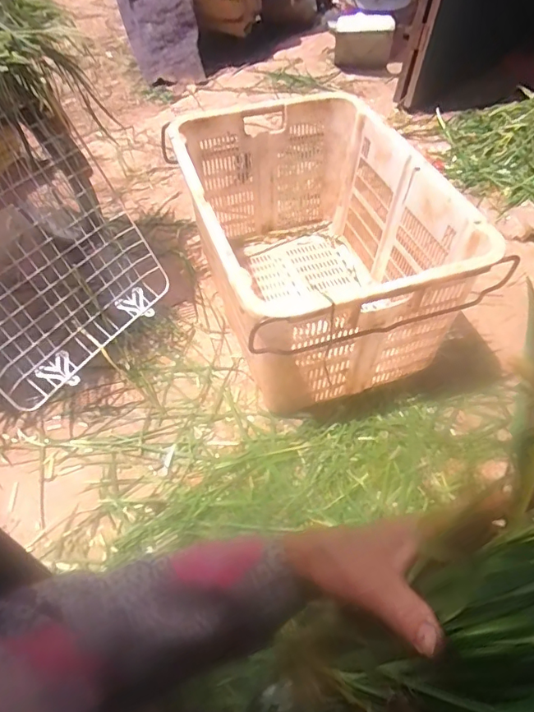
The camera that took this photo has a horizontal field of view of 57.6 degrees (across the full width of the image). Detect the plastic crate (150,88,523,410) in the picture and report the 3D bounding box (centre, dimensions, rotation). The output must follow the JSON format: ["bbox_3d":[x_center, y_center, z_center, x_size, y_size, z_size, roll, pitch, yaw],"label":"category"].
[{"bbox_3d":[0.112,-0.274,1.151,0.539,0.384,0.780,-9,54,-7],"label":"plastic crate"}]

